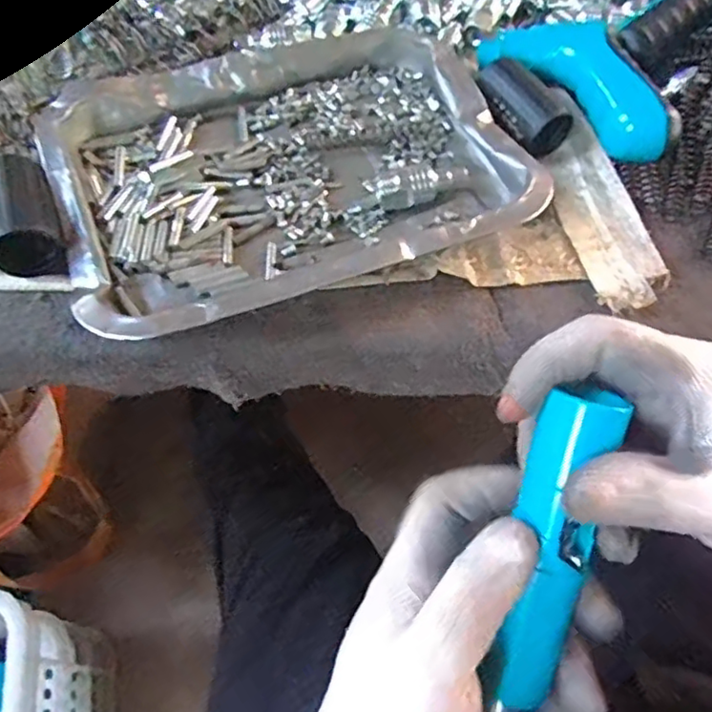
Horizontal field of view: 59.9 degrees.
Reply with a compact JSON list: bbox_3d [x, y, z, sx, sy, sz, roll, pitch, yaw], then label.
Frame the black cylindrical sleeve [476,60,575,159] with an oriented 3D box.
[{"bbox_3d":[0.100,-0.152,0.380,0.029,0.029,0.067,-34,69,-20],"label":"black cylindrical sleeve"}]

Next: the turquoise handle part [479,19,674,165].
[{"bbox_3d":[0.147,-0.177,0.390,0.062,0.039,0.142,-34,69,-21],"label":"turquoise handle part"}]

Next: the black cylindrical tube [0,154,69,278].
[{"bbox_3d":[-0.172,-0.071,0.322,0.034,0.034,0.066,-22,65,-16],"label":"black cylindrical tube"}]

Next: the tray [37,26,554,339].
[{"bbox_3d":[-0.041,-0.116,0.352,0.242,0.033,0.200,-17,64,-13],"label":"tray"}]

